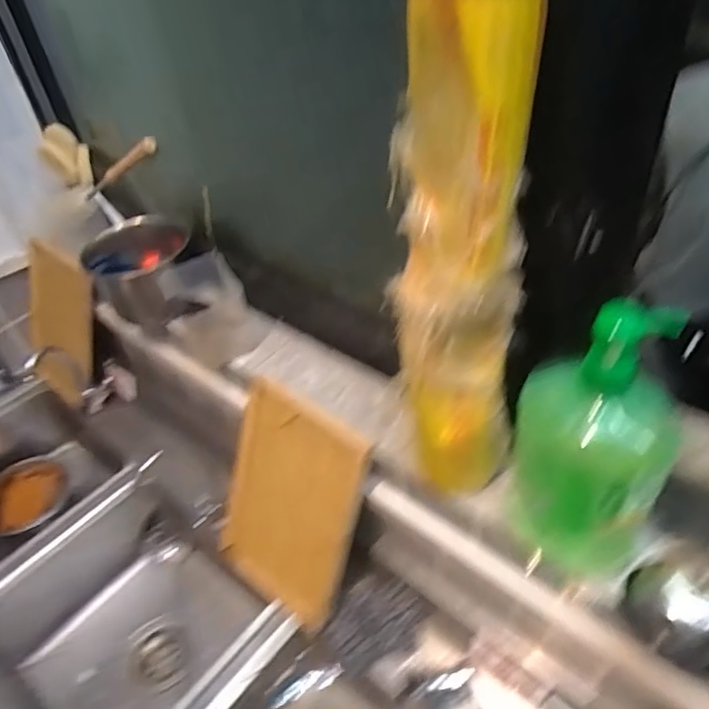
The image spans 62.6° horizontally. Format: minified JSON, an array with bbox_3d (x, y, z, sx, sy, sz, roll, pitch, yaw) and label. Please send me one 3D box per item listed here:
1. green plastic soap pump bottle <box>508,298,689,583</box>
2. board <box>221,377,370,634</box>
[{"bbox_3d":[0.194,0.080,0.477,0.115,0.278,0.089,7,40,13],"label":"green plastic soap pump bottle"},{"bbox_3d":[-0.092,0.190,0.758,0.208,0.283,0.023,27,25,36],"label":"board"}]

